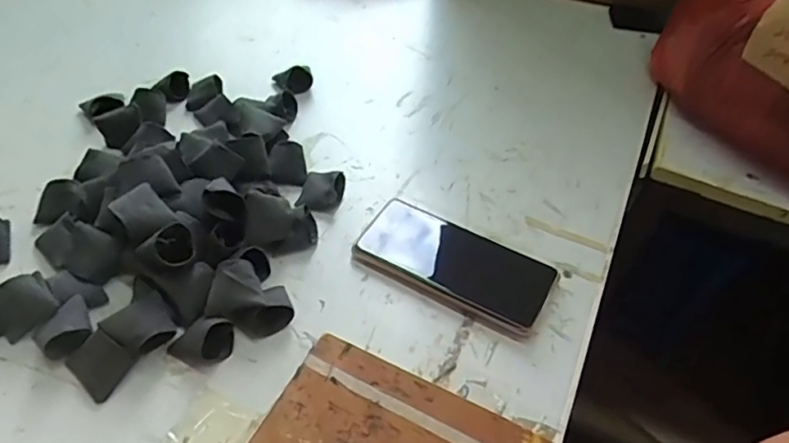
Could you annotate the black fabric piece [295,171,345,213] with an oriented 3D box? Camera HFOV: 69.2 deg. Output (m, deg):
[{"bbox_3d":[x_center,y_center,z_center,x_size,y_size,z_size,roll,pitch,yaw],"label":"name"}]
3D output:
[{"bbox_3d":[-0.067,-0.028,0.518,0.037,0.019,0.041,14,47,8],"label":"black fabric piece"}]

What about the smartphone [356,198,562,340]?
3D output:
[{"bbox_3d":[0.049,0.034,0.477,0.160,0.012,0.078,25,50,17],"label":"smartphone"}]

